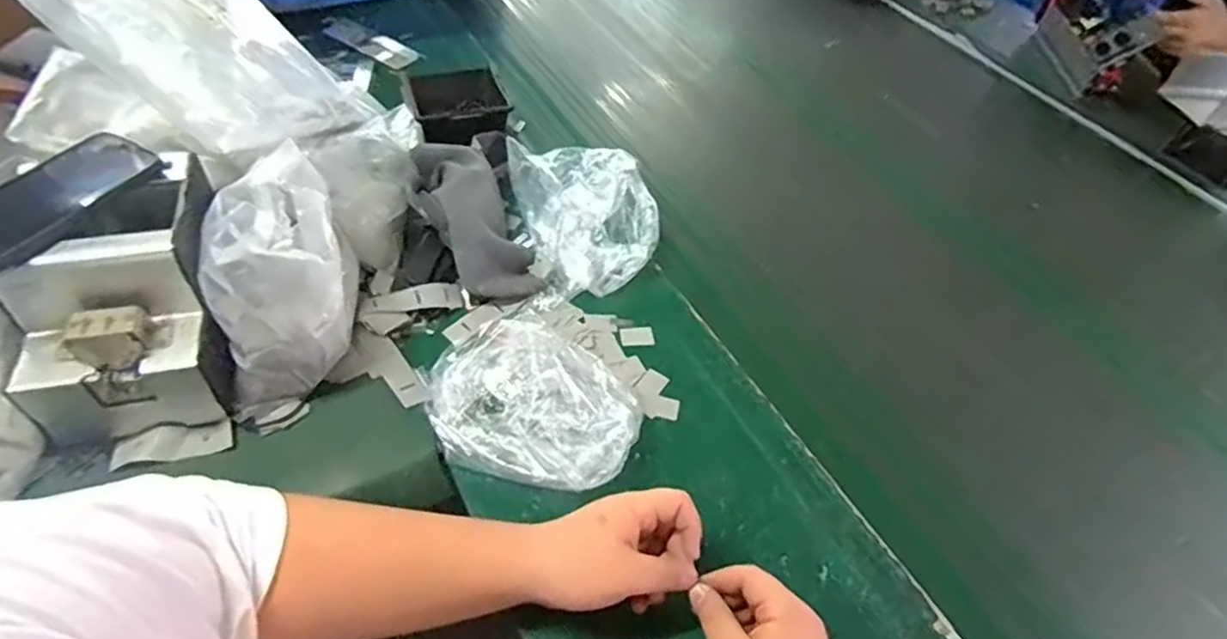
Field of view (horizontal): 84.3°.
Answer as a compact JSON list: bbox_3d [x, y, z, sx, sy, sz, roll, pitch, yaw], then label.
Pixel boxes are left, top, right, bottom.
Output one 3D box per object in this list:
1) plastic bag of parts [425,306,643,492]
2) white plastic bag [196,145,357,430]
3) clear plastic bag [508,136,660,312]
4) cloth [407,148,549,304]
[{"bbox_3d":[-0.069,0.075,0.584,0.187,0.052,0.144,31,52,19],"label":"plastic bag of parts"},{"bbox_3d":[-0.283,-0.037,0.577,0.107,0.148,0.174,-11,51,-17],"label":"white plastic bag"},{"bbox_3d":[-0.024,-0.113,0.736,0.153,0.063,0.184,-7,50,-14],"label":"clear plastic bag"},{"bbox_3d":[-0.144,-0.105,0.691,0.093,0.059,0.194,-23,77,-22],"label":"cloth"}]

